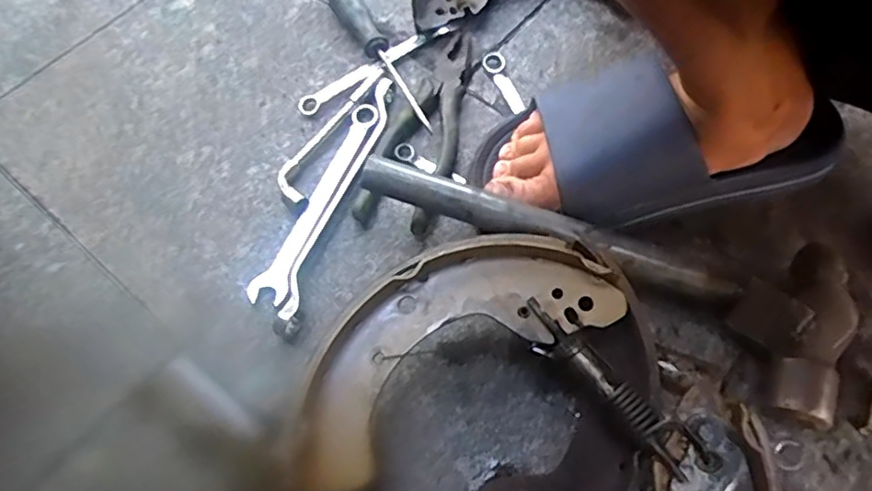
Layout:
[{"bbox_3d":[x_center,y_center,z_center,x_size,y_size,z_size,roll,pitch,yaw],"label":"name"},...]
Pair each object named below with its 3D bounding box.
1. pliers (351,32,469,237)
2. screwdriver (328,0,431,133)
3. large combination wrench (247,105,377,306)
[{"bbox_3d":[-0.004,-0.098,0.505,0.058,0.022,0.196,16,64,10],"label":"pliers"},{"bbox_3d":[-0.056,-0.177,0.547,0.022,0.031,0.179,-27,65,-12],"label":"screwdriver"},{"bbox_3d":[-0.093,-0.038,0.486,0.025,0.009,0.182,19,64,11],"label":"large combination wrench"}]

